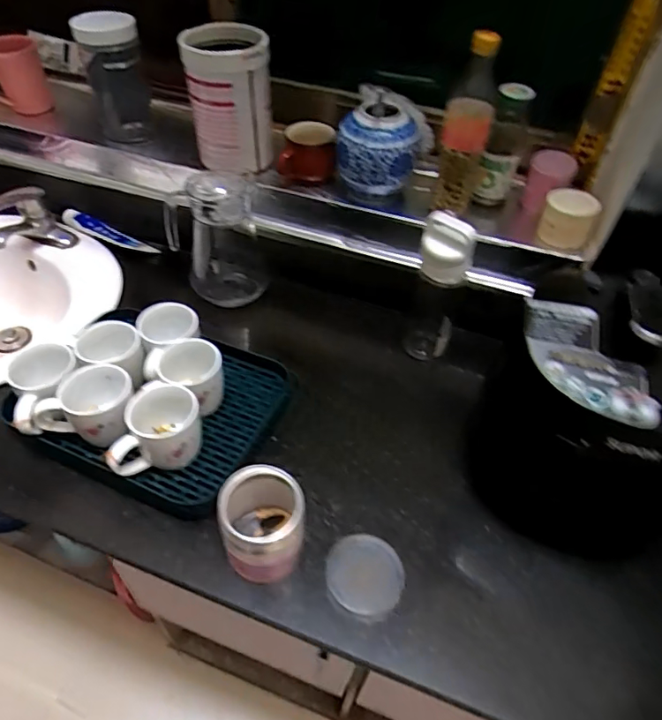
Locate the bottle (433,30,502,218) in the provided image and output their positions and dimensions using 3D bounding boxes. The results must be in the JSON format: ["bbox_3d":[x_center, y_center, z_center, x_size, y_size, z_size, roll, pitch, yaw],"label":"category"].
[{"bbox_3d":[0.185,-0.314,0.688,0.063,0.226,0.052,13,46,9],"label":"bottle"}]

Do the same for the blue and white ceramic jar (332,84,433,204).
[{"bbox_3d":[0.080,-0.331,0.779,0.138,0.139,0.131,2,46,-2],"label":"blue and white ceramic jar"}]

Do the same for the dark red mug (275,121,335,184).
[{"bbox_3d":[-0.035,-0.337,0.819,0.089,0.073,0.073,9,46,5],"label":"dark red mug"}]

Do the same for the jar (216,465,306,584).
[{"bbox_3d":[-0.074,0.177,0.547,0.084,0.100,0.096,6,46,1],"label":"jar"}]

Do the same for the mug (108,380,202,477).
[{"bbox_3d":[-0.215,0.091,0.618,0.105,0.092,0.085,-13,48,-16],"label":"mug"}]

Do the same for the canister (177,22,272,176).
[{"bbox_3d":[-0.161,-0.410,0.798,0.124,0.187,0.104,0,46,-4],"label":"canister"}]

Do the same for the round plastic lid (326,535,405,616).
[{"bbox_3d":[0.037,0.238,0.554,0.085,0.016,0.079,2,46,-2],"label":"round plastic lid"}]

